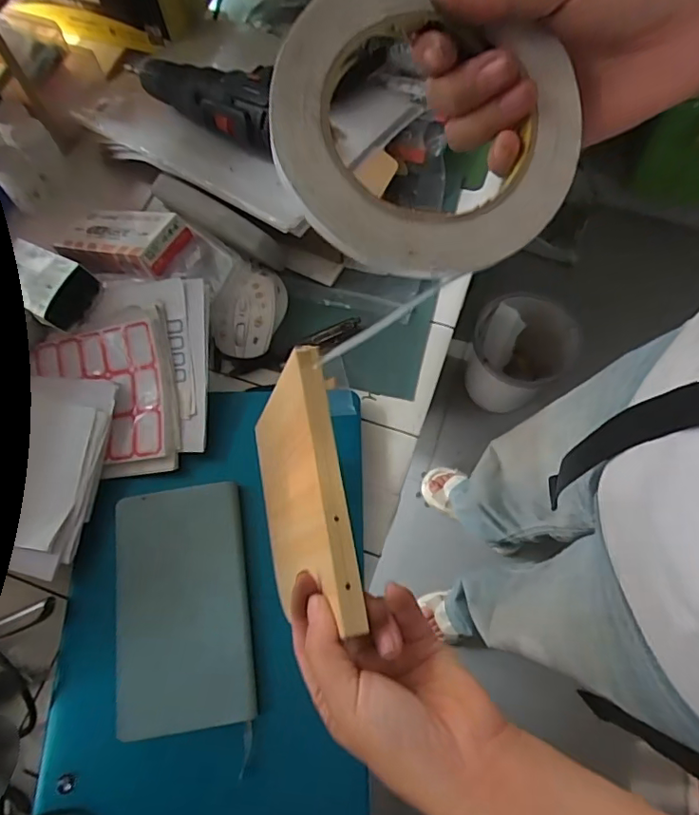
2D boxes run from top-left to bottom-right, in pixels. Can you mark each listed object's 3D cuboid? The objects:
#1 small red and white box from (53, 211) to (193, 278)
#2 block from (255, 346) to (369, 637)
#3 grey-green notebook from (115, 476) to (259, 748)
[{"bbox_3d":[-0.220,-0.158,0.504,0.139,0.026,0.064,13,69,25],"label":"small red and white box"},{"bbox_3d":[-0.033,0.055,0.328,0.013,0.152,0.137,-6,76,-21],"label":"block"},{"bbox_3d":[-0.125,0.146,0.401,0.094,0.014,0.170,-4,68,-14],"label":"grey-green notebook"}]

